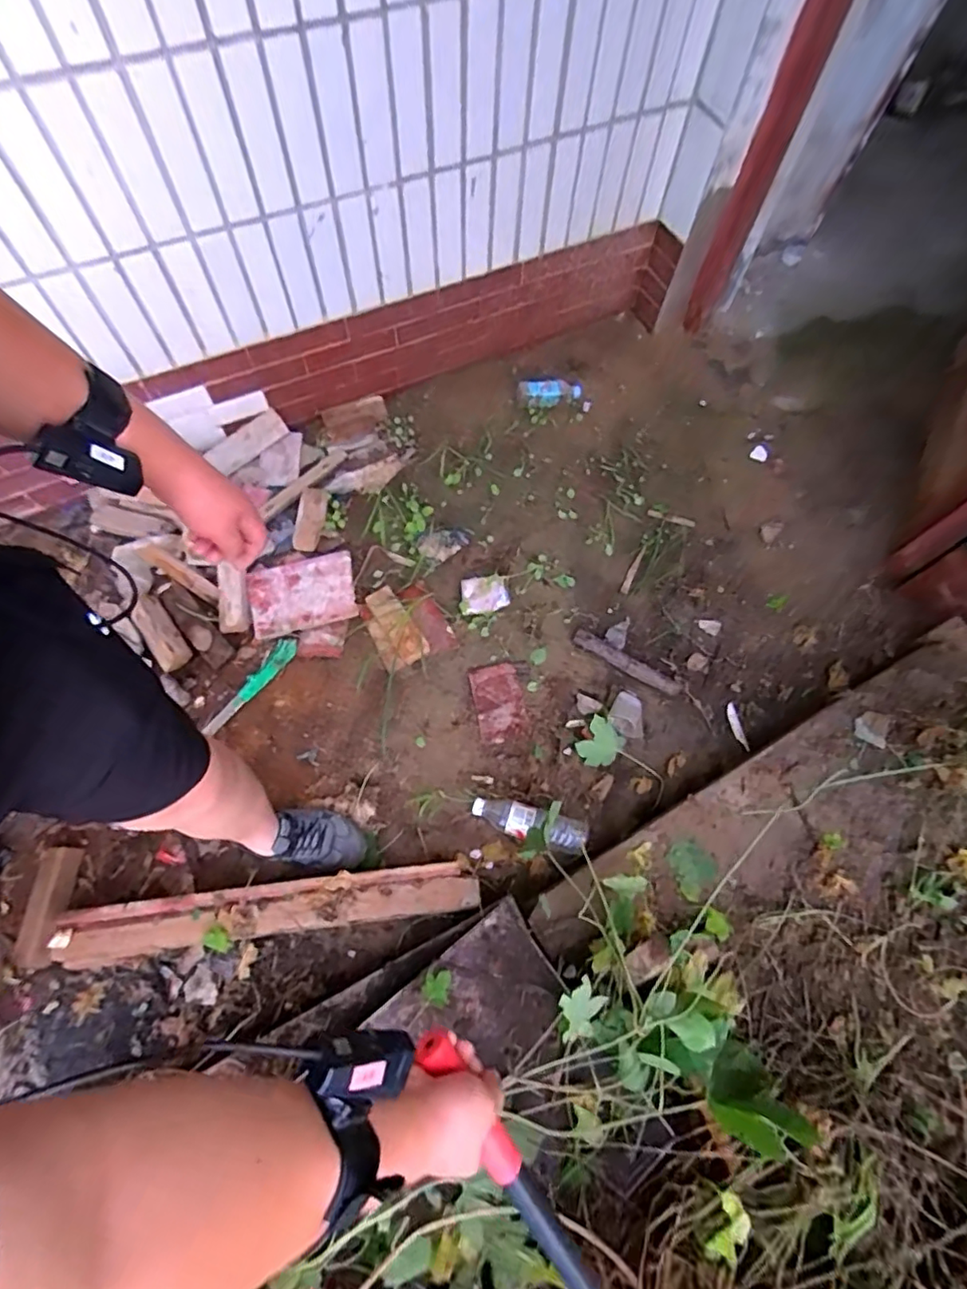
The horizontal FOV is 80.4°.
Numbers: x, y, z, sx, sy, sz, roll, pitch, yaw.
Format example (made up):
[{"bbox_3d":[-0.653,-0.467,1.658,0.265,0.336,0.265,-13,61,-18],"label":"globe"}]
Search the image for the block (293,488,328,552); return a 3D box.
[{"bbox_3d":[-0.421,-0.301,1.388,0.064,0.023,0.151,12,89,3],"label":"block"}]

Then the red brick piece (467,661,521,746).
[{"bbox_3d":[0.033,0.121,1.217,0.100,0.014,0.165,-10,68,-6],"label":"red brick piece"}]

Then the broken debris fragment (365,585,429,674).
[{"bbox_3d":[-0.206,-0.037,1.277,0.103,0.025,0.179,-30,80,15],"label":"broken debris fragment"}]

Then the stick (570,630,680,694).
[{"bbox_3d":[0.313,0.040,1.255,0.255,0.033,0.044,34,70,11],"label":"stick"}]

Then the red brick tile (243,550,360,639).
[{"bbox_3d":[-0.418,-0.117,1.317,0.233,0.025,0.168,-13,68,-7],"label":"red brick tile"}]

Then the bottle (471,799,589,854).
[{"bbox_3d":[0.084,0.348,1.099,0.222,0.067,0.071,18,68,5],"label":"bottle"}]

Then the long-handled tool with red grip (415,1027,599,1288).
[{"bbox_3d":[0.073,0.533,0.494,0.025,0.022,0.491,-31,99,-16],"label":"long-handled tool with red grip"}]

